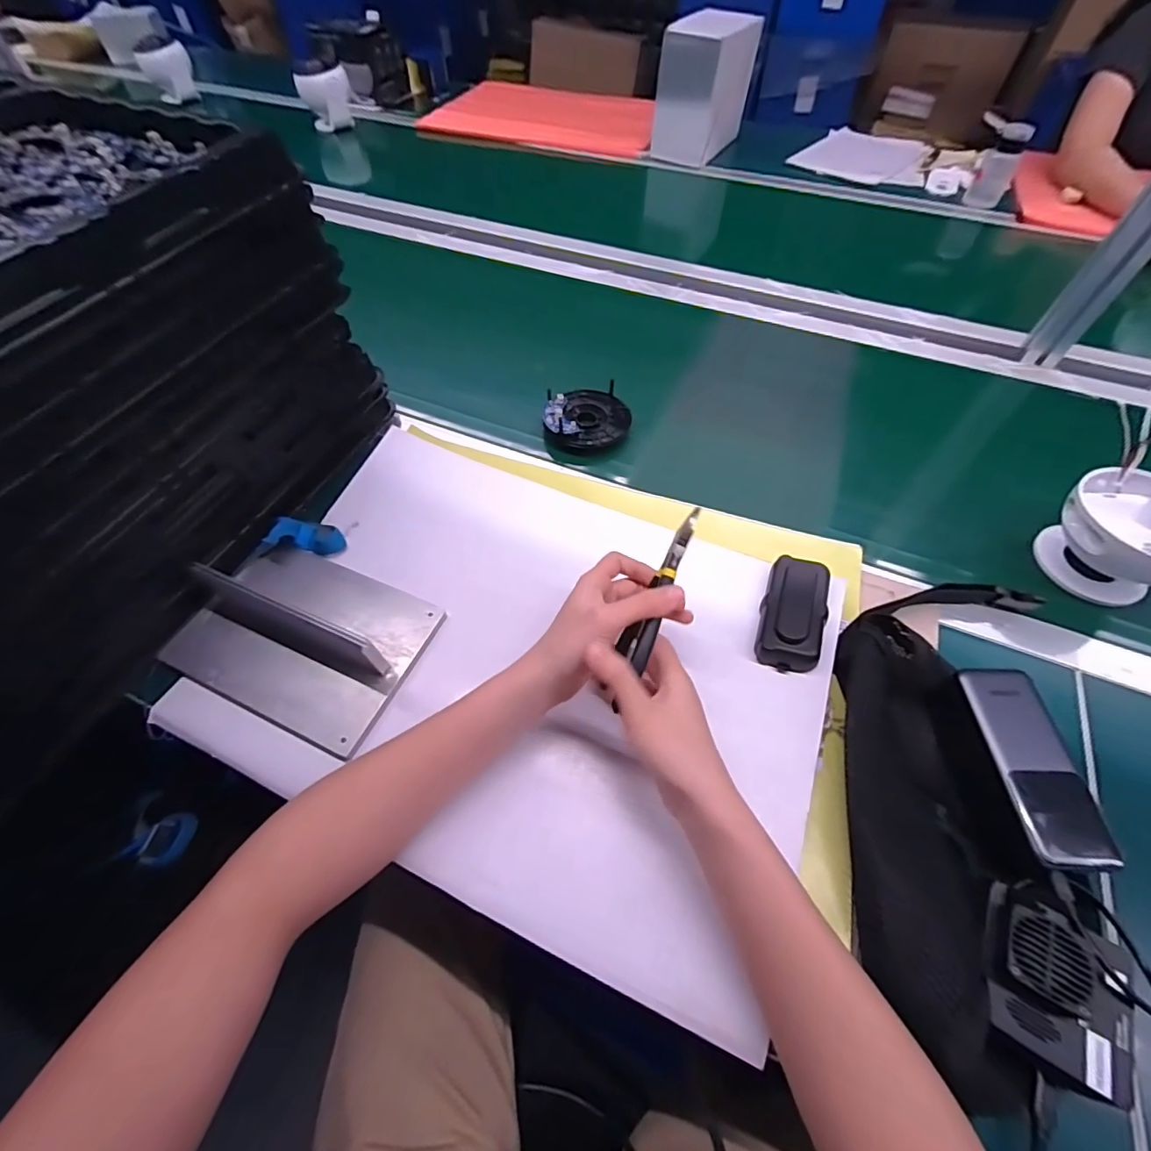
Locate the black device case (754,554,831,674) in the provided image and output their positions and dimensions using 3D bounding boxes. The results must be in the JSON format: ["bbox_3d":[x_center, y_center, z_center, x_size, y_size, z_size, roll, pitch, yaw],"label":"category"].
[{"bbox_3d":[0.191,0.032,0.432,0.049,0.031,0.101,19,58,11],"label":"black device case"}]

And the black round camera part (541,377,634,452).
[{"bbox_3d":[0.015,-0.188,0.590,0.098,0.028,0.105,1,57,-1],"label":"black round camera part"}]

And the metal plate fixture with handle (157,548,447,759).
[{"bbox_3d":[-0.235,0.041,0.418,0.201,0.050,0.143,21,59,12],"label":"metal plate fixture with handle"}]

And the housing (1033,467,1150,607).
[{"bbox_3d":[0.495,-0.036,0.443,0.107,0.104,0.112,-21,60,-15],"label":"housing"}]

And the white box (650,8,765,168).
[{"bbox_3d":[0.271,-1.009,1.031,0.111,0.196,0.216,31,61,18],"label":"white box"}]

